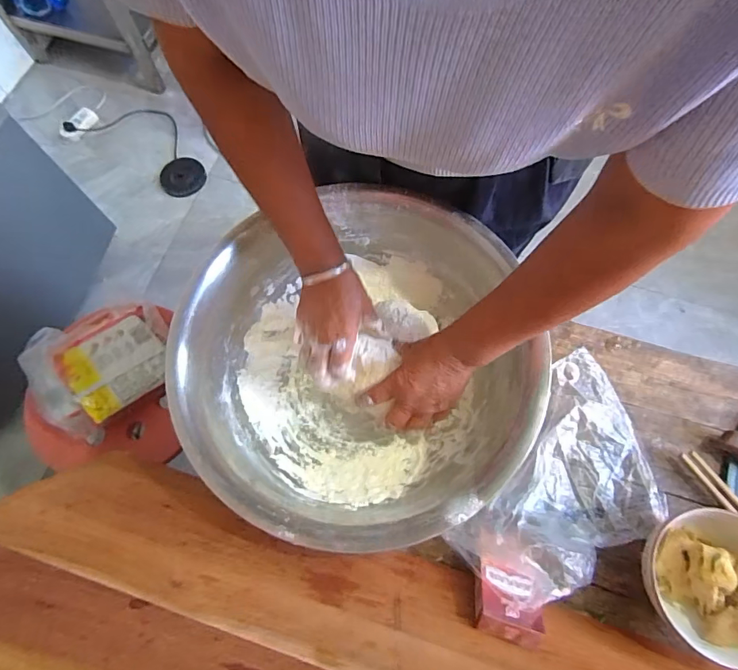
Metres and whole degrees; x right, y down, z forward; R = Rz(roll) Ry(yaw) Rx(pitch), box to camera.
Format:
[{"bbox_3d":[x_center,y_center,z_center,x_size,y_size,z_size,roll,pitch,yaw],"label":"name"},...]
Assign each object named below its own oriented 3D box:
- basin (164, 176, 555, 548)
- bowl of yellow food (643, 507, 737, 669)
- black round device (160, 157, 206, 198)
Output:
[{"bbox_3d":[-0.012,0.038,0.531,0.369,0.139,0.365,-1,70,1],"label":"basin"},{"bbox_3d":[0.355,0.251,0.472,0.132,0.069,0.135,-1,70,1],"label":"bowl of yellow food"},{"bbox_3d":[-0.577,-0.490,1.407,0.132,0.014,0.135,-1,70,1],"label":"black round device"}]

